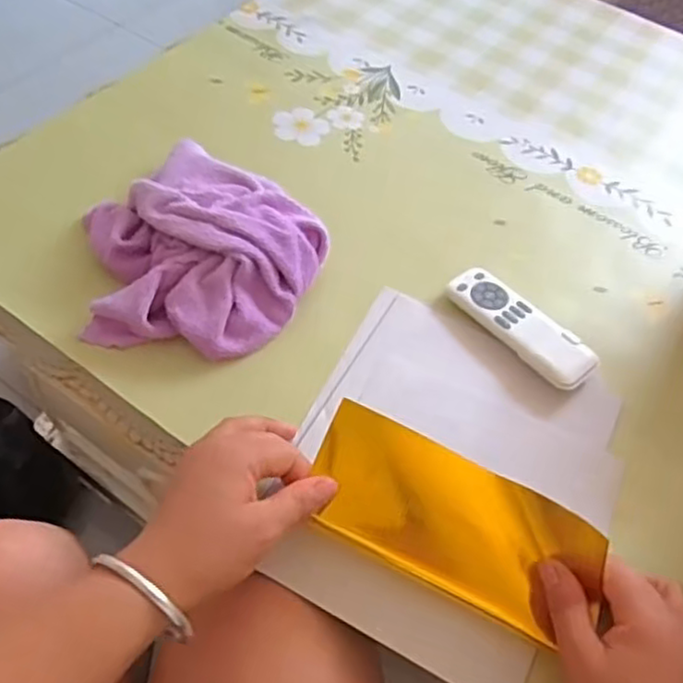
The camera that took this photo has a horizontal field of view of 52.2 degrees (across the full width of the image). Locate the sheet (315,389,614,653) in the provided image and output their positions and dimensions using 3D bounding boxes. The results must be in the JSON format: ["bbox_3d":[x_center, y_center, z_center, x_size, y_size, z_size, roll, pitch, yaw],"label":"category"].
[{"bbox_3d":[0.064,0.108,0.423,0.172,0.022,0.076,26,91,11],"label":"sheet"}]

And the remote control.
[{"bbox_3d":[0.139,-0.011,0.545,0.046,0.015,0.126,-35,65,-26],"label":"remote control"}]

